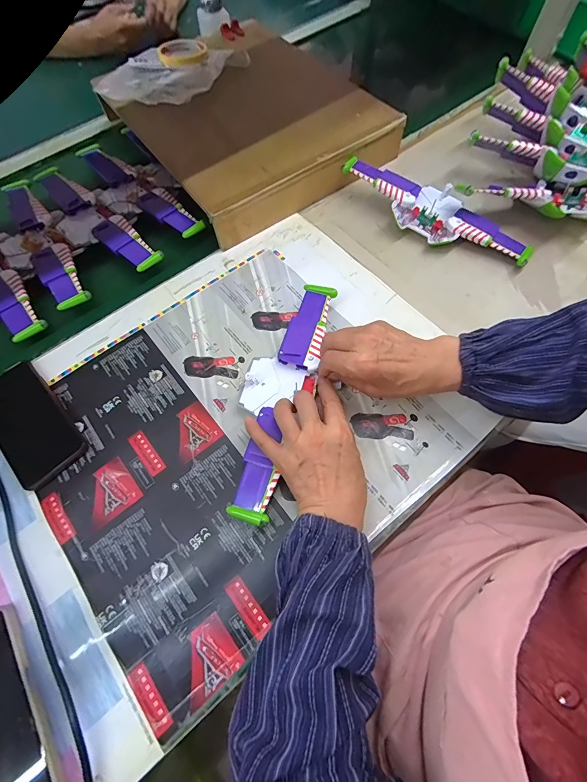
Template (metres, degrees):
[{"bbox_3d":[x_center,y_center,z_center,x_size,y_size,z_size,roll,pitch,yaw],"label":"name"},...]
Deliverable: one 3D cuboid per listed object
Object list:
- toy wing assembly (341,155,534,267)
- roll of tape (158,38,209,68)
[{"bbox_3d":[0.209,-0.268,0.506,0.287,0.043,0.092,31,70,13],"label":"toy wing assembly"},{"bbox_3d":[-0.204,-0.625,0.630,0.088,0.013,0.088,-1,65,2],"label":"roll of tape"}]

